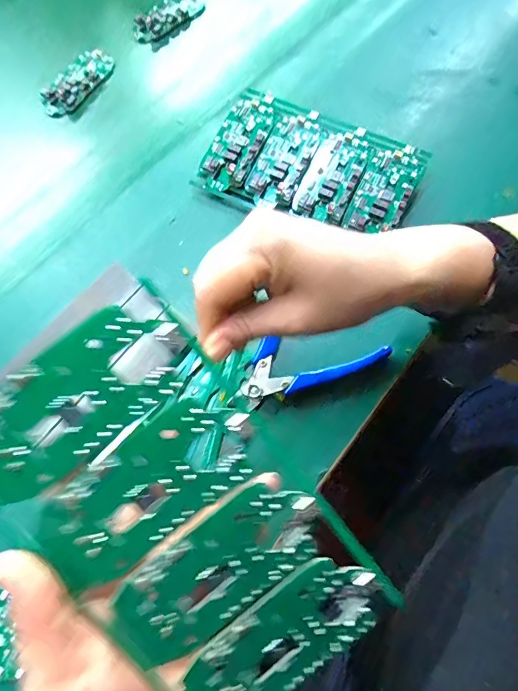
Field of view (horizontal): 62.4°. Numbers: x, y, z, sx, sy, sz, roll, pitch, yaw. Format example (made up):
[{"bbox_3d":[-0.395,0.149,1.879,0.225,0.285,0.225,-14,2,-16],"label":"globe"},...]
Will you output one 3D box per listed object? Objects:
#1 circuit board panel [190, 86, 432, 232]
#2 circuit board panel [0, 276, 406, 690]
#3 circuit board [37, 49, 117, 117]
[{"bbox_3d":[0.049,-0.171,0.400,0.191,0.020,0.119,23,69,13],"label":"circuit board panel"},{"bbox_3d":[-0.031,0.078,0.185,0.103,0.004,0.185,-37,98,-5],"label":"circuit board panel"},{"bbox_3d":[-0.201,-0.294,0.476,0.044,0.018,0.099,27,71,12],"label":"circuit board"}]

